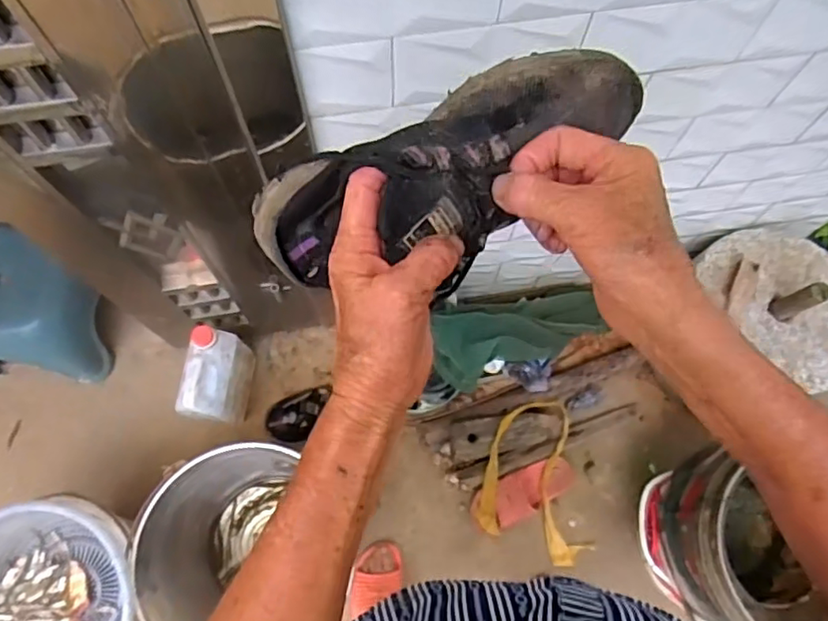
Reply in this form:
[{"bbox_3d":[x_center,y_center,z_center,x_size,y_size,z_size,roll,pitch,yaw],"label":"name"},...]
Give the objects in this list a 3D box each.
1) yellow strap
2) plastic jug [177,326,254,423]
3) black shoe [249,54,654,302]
[{"bbox_3d":[0.228,0.343,1.171,0.207,0.066,0.306,-6,71,-4],"label":"yellow strap"},{"bbox_3d":[-0.370,0.128,1.123,0.091,0.201,0.157,8,69,2],"label":"plastic jug"},{"bbox_3d":[0.020,-0.068,0.323,0.216,0.089,0.080,-24,72,9],"label":"black shoe"}]

